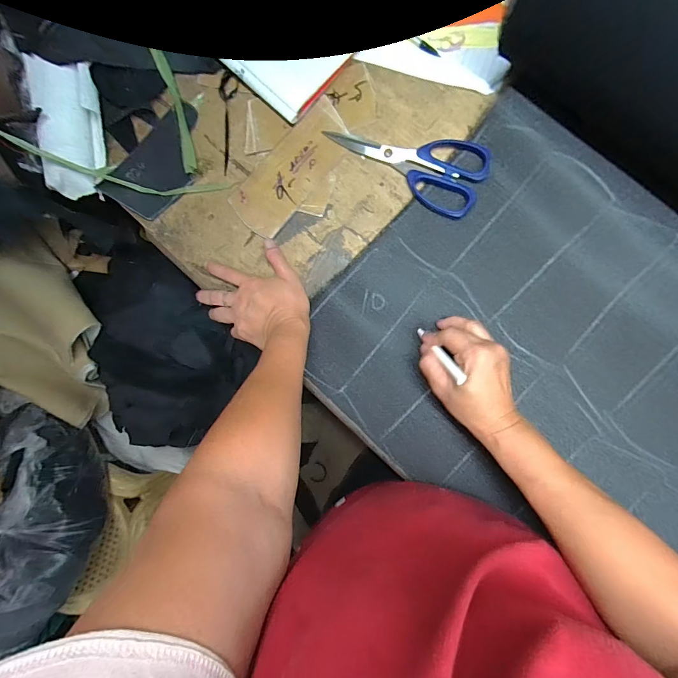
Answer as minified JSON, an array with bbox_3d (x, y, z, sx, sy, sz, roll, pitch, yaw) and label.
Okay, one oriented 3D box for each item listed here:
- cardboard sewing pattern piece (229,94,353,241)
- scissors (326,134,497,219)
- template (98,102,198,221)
[{"bbox_3d":[-0.054,-0.197,0.434,0.069,0.004,0.161,44,92,5],"label":"cardboard sewing pattern piece"},{"bbox_3d":[0.075,-0.205,0.415,0.181,0.008,0.079,28,93,8],"label":"scissors"},{"bbox_3d":[-0.218,-0.220,0.451,0.082,0.023,0.143,35,94,8],"label":"template"}]

